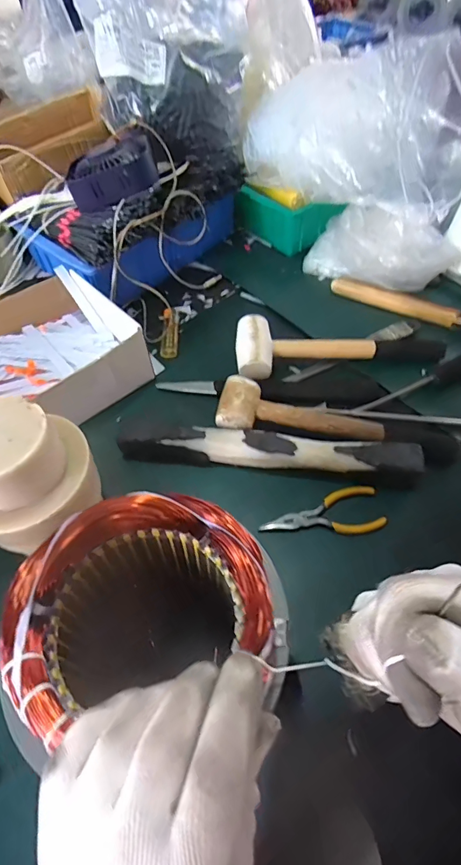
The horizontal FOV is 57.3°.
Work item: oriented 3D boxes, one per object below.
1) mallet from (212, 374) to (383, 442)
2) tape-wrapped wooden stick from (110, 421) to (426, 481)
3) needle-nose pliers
[{"bbox_3d":[0.076,-0.023,0.472,0.178,0.038,0.060,5,56,4],"label":"mallet"},{"bbox_3d":[0.038,0.016,0.449,0.309,0.031,0.038,7,56,5],"label":"tape-wrapped wooden stick"},{"bbox_3d":[0.091,0.084,0.424,0.117,0.018,0.046,-7,56,-5],"label":"needle-nose pliers"}]

